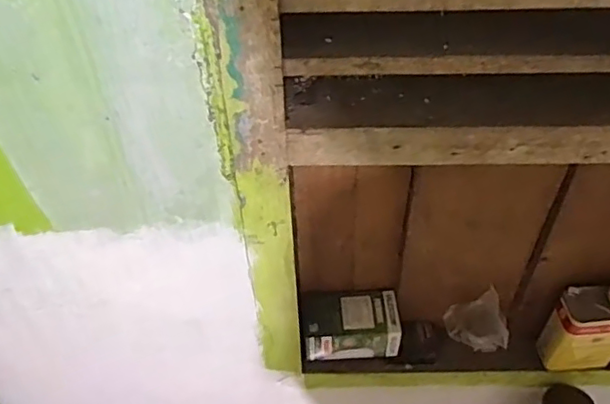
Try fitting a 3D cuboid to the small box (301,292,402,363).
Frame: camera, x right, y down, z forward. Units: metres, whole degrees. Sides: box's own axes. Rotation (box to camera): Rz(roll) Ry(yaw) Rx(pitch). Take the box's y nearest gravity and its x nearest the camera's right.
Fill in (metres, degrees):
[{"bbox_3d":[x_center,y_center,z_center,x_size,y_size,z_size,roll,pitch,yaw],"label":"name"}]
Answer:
[{"bbox_3d":[0.075,0.201,0.986,0.158,0.094,0.082,-2,48,0],"label":"small box"}]

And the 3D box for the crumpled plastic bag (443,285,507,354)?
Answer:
[{"bbox_3d":[0.275,0.186,0.950,0.098,0.095,0.069,14,50,14],"label":"crumpled plastic bag"}]

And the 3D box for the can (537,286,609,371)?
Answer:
[{"bbox_3d":[0.457,0.206,0.967,0.118,0.188,0.060,0,48,3],"label":"can"}]

